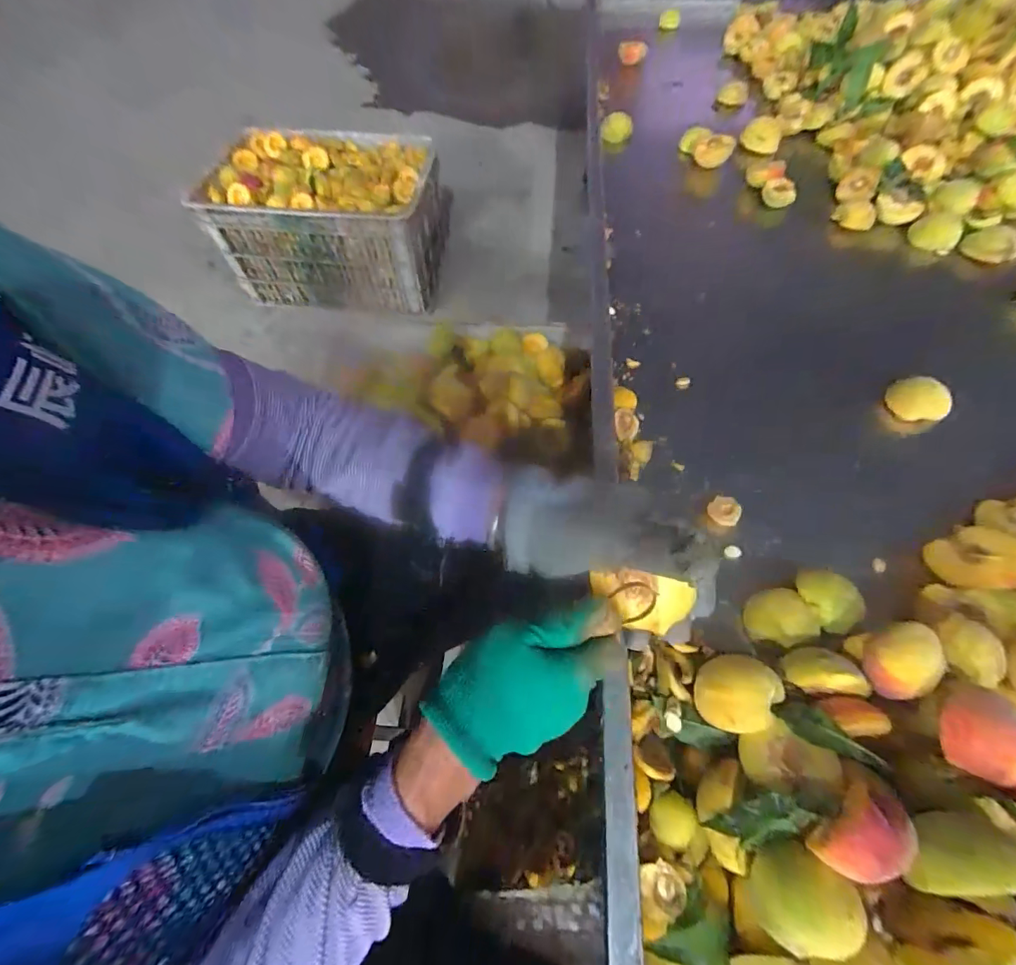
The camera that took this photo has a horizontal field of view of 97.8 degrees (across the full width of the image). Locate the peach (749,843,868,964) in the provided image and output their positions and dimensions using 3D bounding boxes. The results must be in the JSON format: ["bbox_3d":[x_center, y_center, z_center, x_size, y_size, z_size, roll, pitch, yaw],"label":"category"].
[{"bbox_3d":[0.178,0.255,0.271,0.048,0.042,0.052,33,67,18],"label":"peach"}]

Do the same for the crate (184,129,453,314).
[{"bbox_3d":[-0.433,-0.668,1.144,0.504,0.268,0.350,5,61,4],"label":"crate"}]

